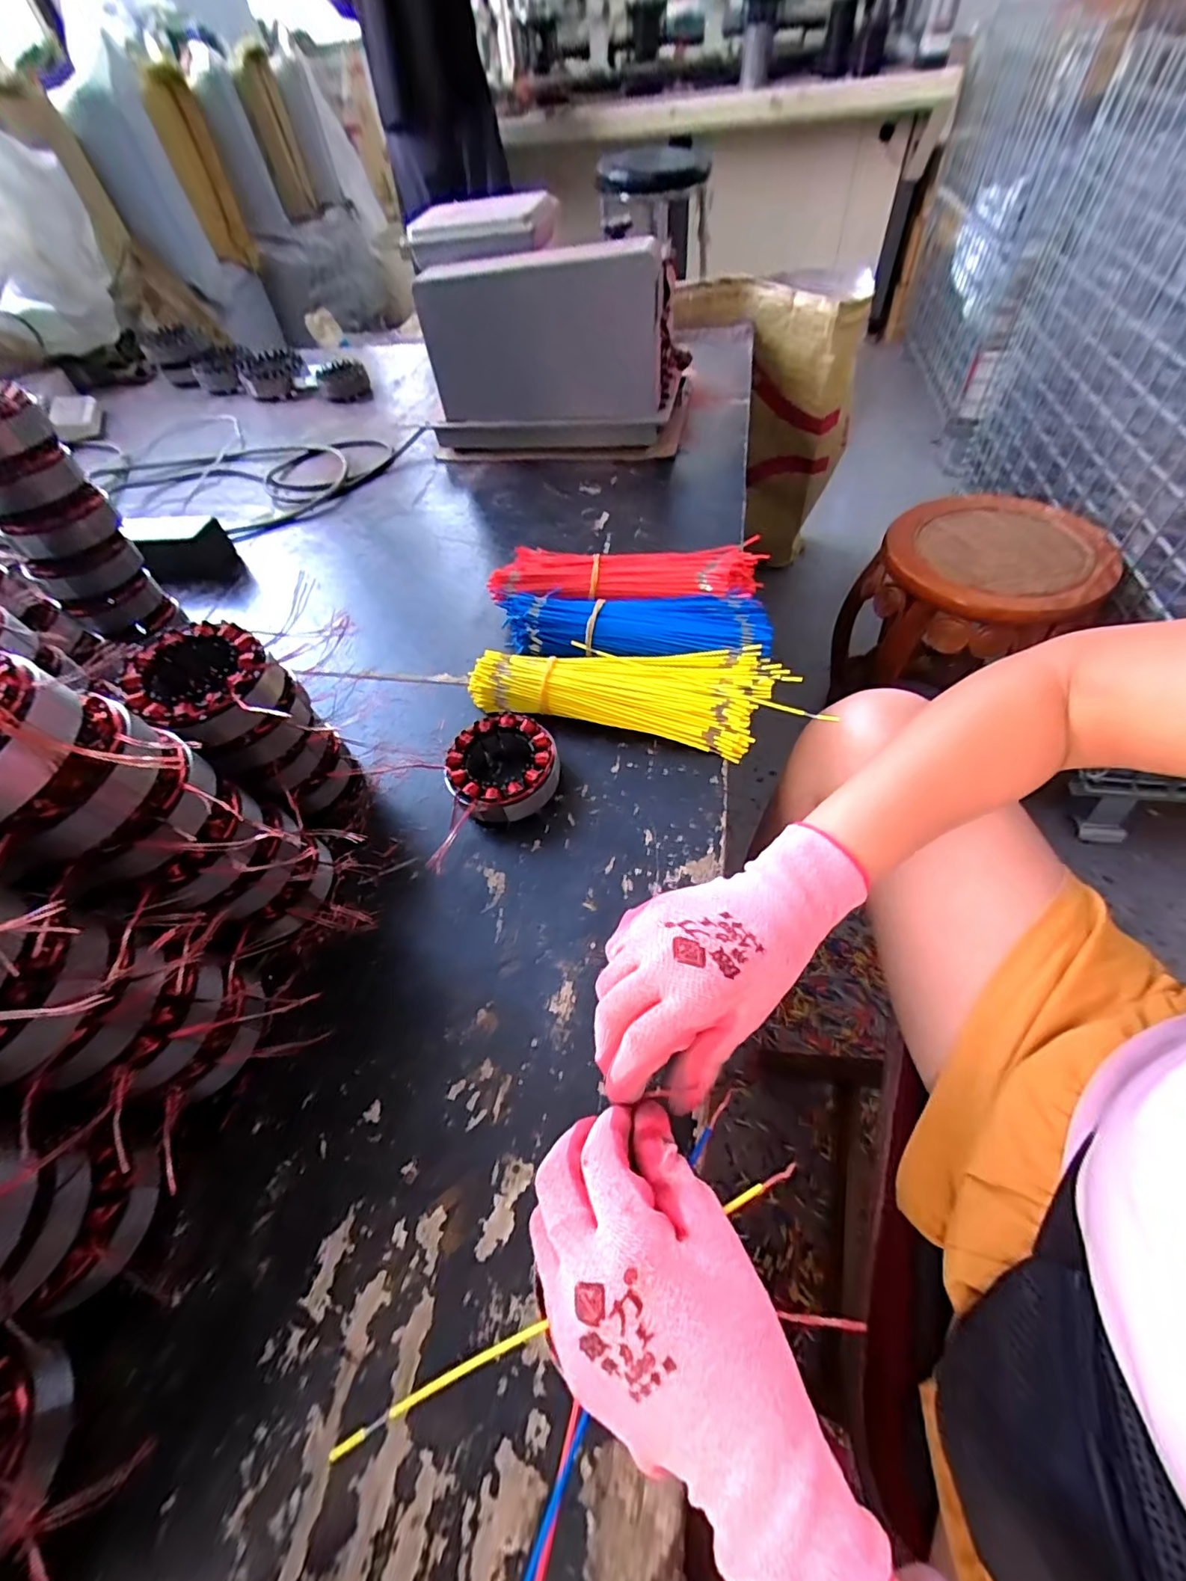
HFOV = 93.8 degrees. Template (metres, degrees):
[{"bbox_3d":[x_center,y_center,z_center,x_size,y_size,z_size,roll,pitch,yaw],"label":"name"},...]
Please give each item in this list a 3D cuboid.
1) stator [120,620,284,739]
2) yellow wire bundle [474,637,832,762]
[{"bbox_3d":[-0.249,-0.068,0.363,0.081,0.035,0.094,-39,61,-21],"label":"stator"},{"bbox_3d":[0.033,-0.084,0.483,0.276,0.042,0.085,7,56,10],"label":"yellow wire bundle"}]

